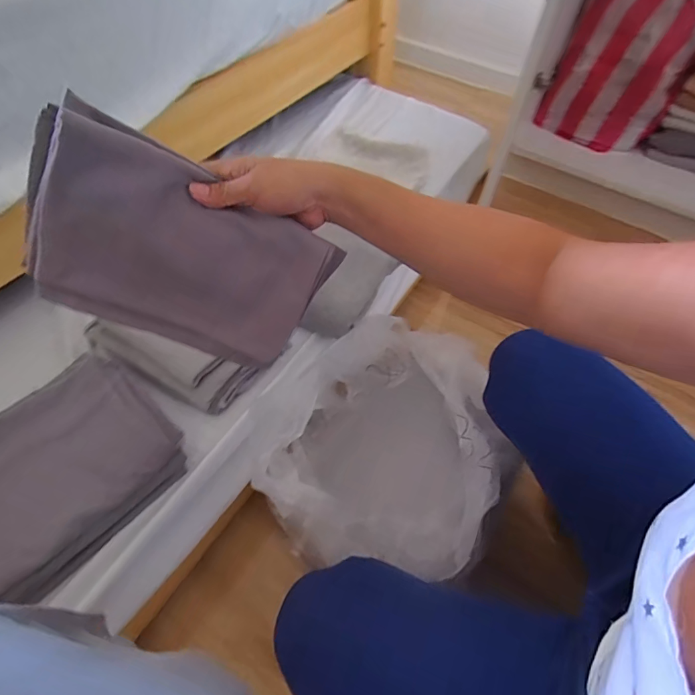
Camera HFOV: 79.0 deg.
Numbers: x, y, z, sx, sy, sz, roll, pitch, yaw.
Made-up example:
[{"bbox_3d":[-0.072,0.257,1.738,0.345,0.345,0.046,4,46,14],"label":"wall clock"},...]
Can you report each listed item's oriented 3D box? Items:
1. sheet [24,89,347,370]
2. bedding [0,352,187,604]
[{"bbox_3d":[-0.151,-0.073,0.376,0.239,0.168,0.027,26,29,-23],"label":"sheet"},{"bbox_3d":[-0.339,0.136,0.470,0.197,0.072,0.250,35,62,21],"label":"bedding"}]

